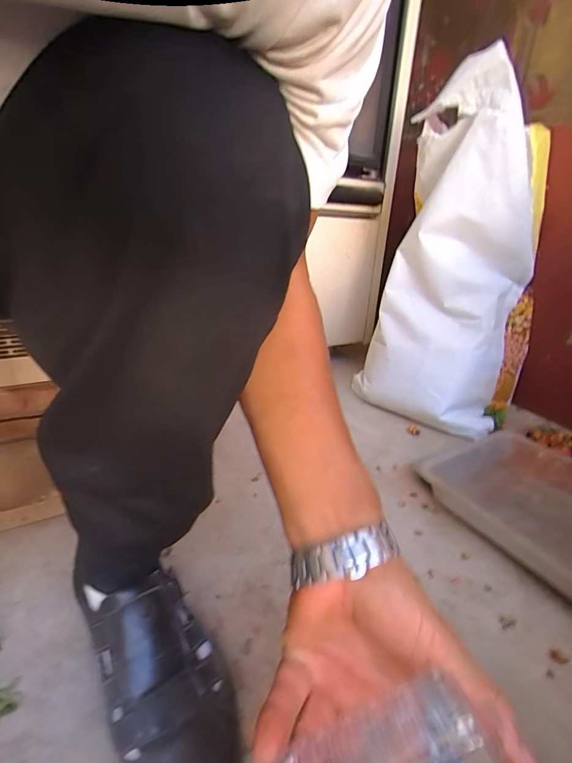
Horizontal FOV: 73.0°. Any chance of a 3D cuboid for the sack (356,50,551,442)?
[{"bbox_3d":[0.350,-0.222,0.776,0.283,0.582,0.209,20,26,32],"label":"sack"}]

